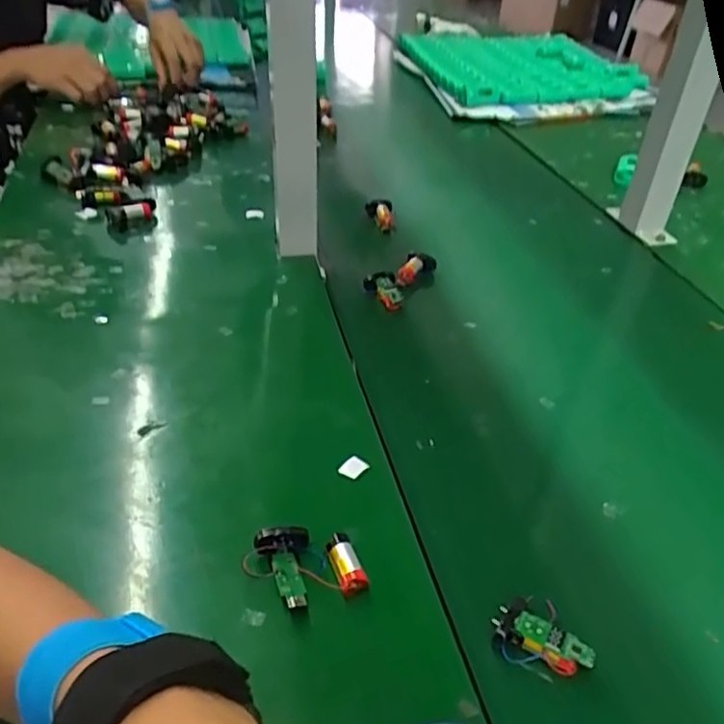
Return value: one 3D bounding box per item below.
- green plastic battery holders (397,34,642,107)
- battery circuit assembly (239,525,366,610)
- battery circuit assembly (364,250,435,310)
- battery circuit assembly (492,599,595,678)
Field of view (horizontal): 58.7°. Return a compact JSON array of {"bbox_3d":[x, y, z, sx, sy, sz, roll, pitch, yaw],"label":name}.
[{"bbox_3d":[0.337,-0.653,1.388,0.402,0.042,0.514,-3,39,-12],"label":"green plastic battery holders"},{"bbox_3d":[-0.035,0.124,0.387,0.066,0.025,0.049,-11,42,-21],"label":"battery circuit assembly"},{"bbox_3d":[0.041,-0.089,0.677,0.043,0.019,0.103,23,41,20],"label":"battery circuit assembly"},{"bbox_3d":[0.102,0.154,0.363,0.053,0.014,0.034,12,39,7],"label":"battery circuit assembly"}]

